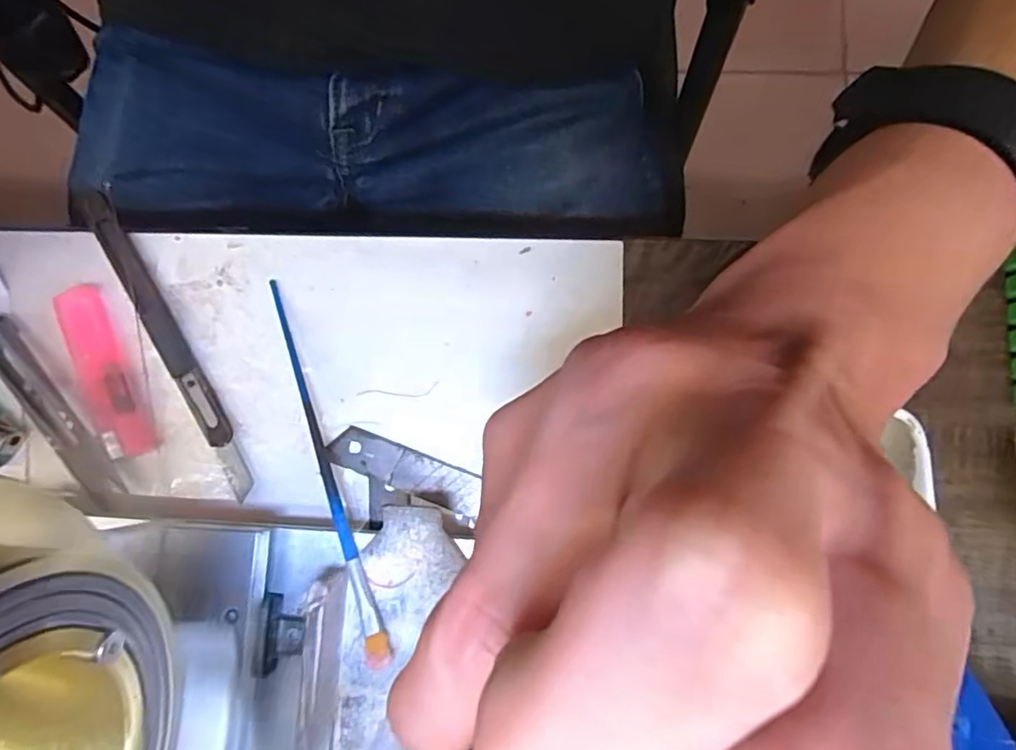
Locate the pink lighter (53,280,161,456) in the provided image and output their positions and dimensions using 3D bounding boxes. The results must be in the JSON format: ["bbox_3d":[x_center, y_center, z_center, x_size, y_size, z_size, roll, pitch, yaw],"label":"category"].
[{"bbox_3d":[-0.176,-0.002,0.257,0.021,0.007,0.080,-27,83,-2],"label":"pink lighter"}]

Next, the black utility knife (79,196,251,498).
[{"bbox_3d":[-0.148,-0.014,0.258,0.014,0.010,0.147,-31,83,-3],"label":"black utility knife"}]

